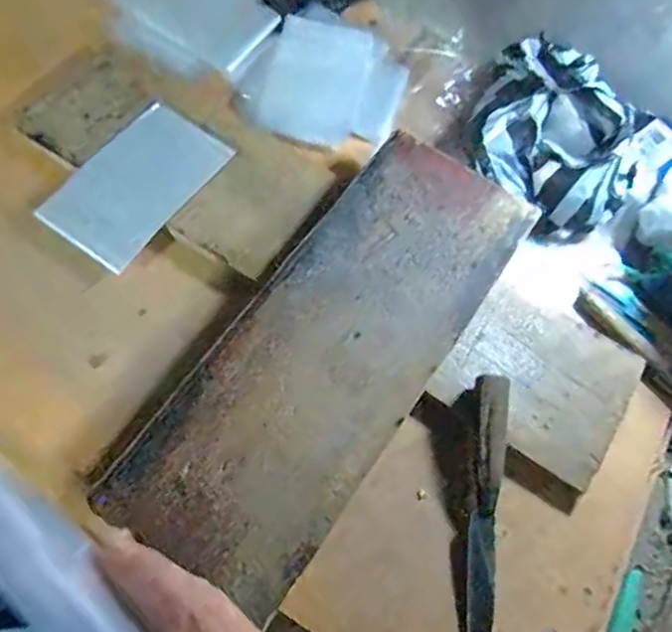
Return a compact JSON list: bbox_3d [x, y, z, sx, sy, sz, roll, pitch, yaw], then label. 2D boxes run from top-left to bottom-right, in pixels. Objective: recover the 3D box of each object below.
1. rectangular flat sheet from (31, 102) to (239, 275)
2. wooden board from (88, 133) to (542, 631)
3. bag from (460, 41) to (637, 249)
[{"bbox_3d":[-0.206,-0.139,0.620,0.105,0.011,0.181,38,72,1],"label":"rectangular flat sheet"},{"bbox_3d":[0.007,0.026,0.563,0.182,0.027,0.460,35,71,7],"label":"wooden board"},{"bbox_3d":[0.242,-0.212,0.667,0.216,0.101,0.192,38,70,10],"label":"bag"}]

